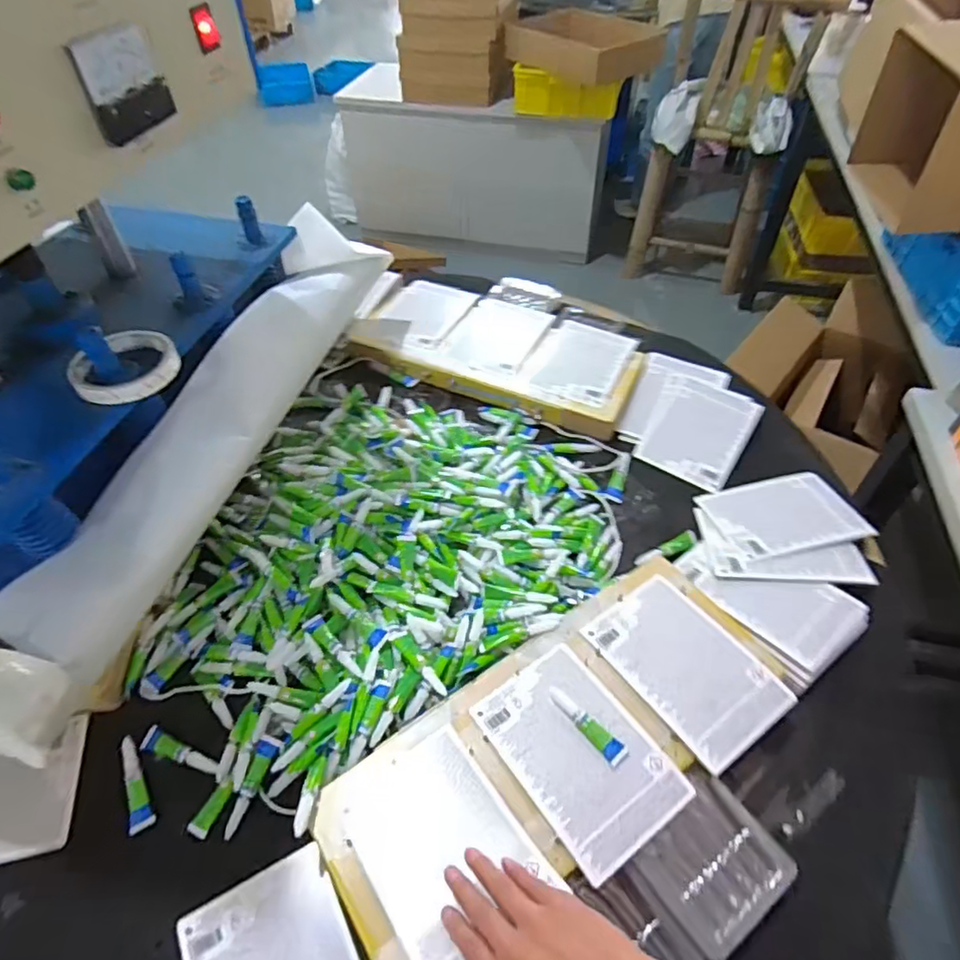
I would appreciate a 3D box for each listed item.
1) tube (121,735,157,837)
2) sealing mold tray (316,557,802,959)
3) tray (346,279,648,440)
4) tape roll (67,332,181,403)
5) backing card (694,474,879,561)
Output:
[{"bbox_3d":[-0.311,0.271,0.543,0.021,0.010,0.084,-25,53,-20],"label":"tube"},{"bbox_3d":[0.079,0.224,0.528,0.421,0.030,0.180,-25,53,-21],"label":"sealing mold tray"},{"bbox_3d":[0.025,-0.202,0.925,0.424,0.035,0.206,22,52,18],"label":"tray"},{"bbox_3d":[-0.330,-0.108,0.564,0.090,0.017,0.095,0,48,0],"label":"tape roll"},{"bbox_3d":[0.365,0.041,0.731,0.160,0.009,0.114,-14,43,-5],"label":"backing card"}]

